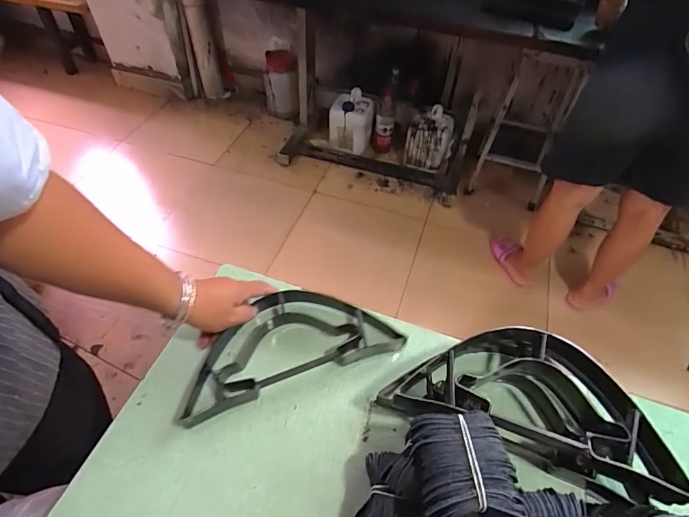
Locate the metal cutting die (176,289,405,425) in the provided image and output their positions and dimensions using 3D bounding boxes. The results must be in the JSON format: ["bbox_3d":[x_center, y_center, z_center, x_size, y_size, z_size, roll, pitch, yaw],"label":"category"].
[{"bbox_3d":[-0.077,0.104,0.537,0.271,0.055,0.127,-14,48,-15],"label":"metal cutting die"}]

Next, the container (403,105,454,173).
[{"bbox_3d":[0.379,-0.521,1.869,0.193,0.234,0.242,13,53,9],"label":"container"}]

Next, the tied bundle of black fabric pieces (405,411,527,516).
[{"bbox_3d":[0.104,0.192,0.370,0.080,0.061,0.100,-8,52,-7],"label":"tied bundle of black fabric pieces"}]

